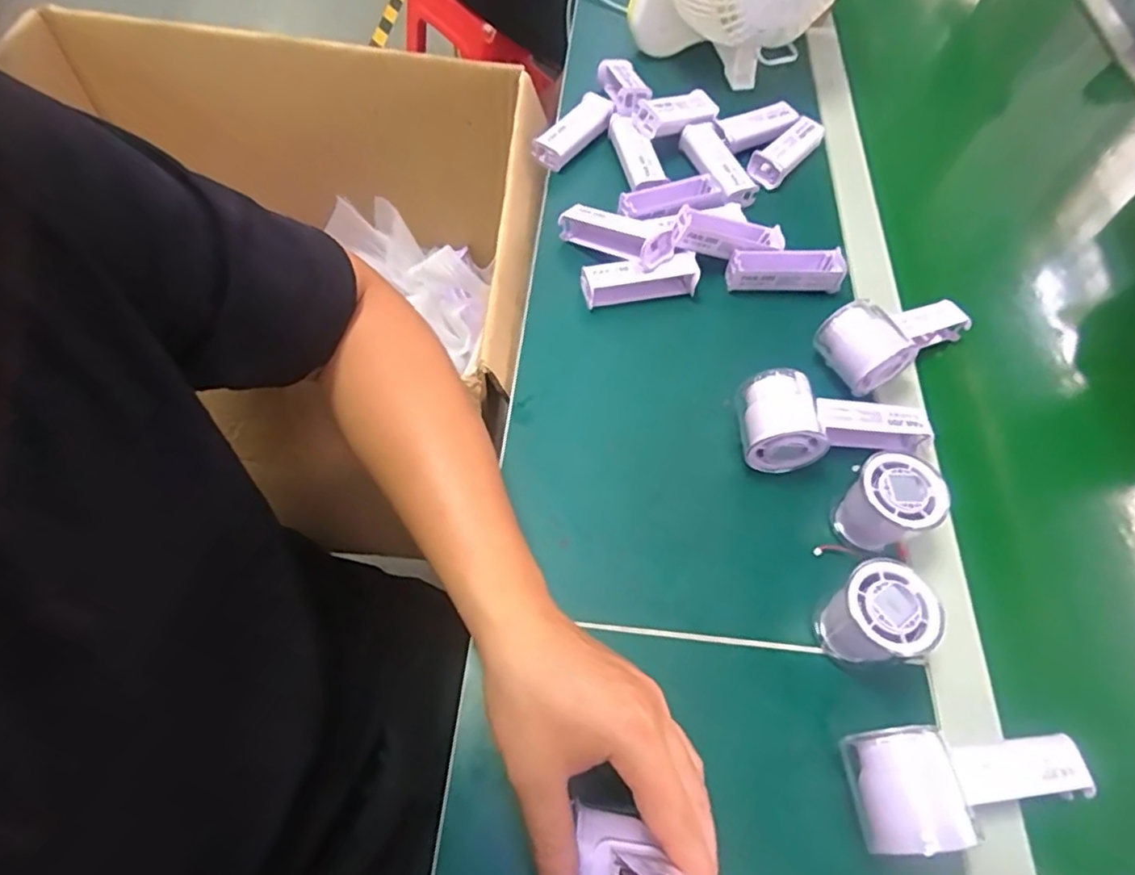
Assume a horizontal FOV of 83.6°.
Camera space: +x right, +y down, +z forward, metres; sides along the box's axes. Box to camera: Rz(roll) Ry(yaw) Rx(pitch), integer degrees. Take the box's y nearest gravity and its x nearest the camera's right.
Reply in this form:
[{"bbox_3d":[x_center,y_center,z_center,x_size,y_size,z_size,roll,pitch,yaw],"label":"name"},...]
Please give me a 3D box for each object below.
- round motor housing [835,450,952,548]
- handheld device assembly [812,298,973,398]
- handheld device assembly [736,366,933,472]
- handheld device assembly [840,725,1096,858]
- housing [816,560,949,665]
[{"bbox_3d":[0.226,0.047,0.449,0.050,0.059,0.053,3,60,-4],"label":"round motor housing"},{"bbox_3d":[0.277,-0.093,0.536,0.138,0.055,0.069,-30,67,-21],"label":"handheld device assembly"},{"bbox_3d":[0.205,-0.008,0.484,0.144,0.062,0.062,4,60,-3],"label":"handheld device assembly"},{"bbox_3d":[0.232,0.196,0.363,0.142,0.049,0.059,-3,60,-7],"label":"handheld device assembly"},{"bbox_3d":[0.195,0.116,0.403,0.054,0.058,0.055,3,60,-4],"label":"housing"}]

